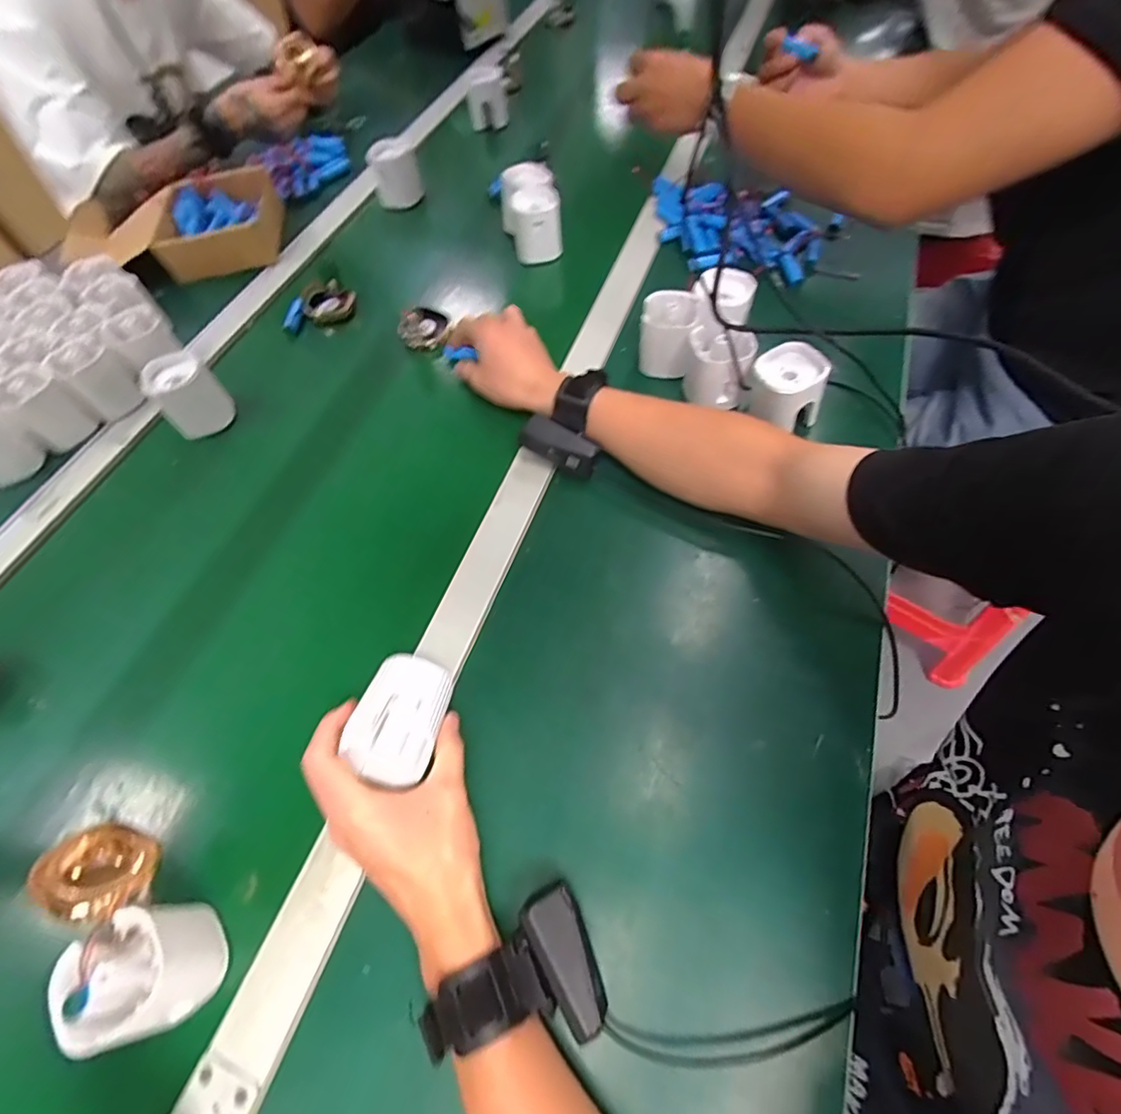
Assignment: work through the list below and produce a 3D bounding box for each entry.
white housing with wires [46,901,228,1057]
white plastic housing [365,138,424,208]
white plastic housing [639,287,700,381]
[{"bbox_3d":[-0.237,0.236,0.314,0.058,0.060,0.061,-23,61,-7],"label":"white housing with wires"},{"bbox_3d":[-0.235,-0.552,0.788,0.065,0.067,0.057,-12,60,0],"label":"white plastic housing"},{"bbox_3d":[0.110,-0.223,0.561,0.055,0.066,0.064,3,61,8],"label":"white plastic housing"}]

